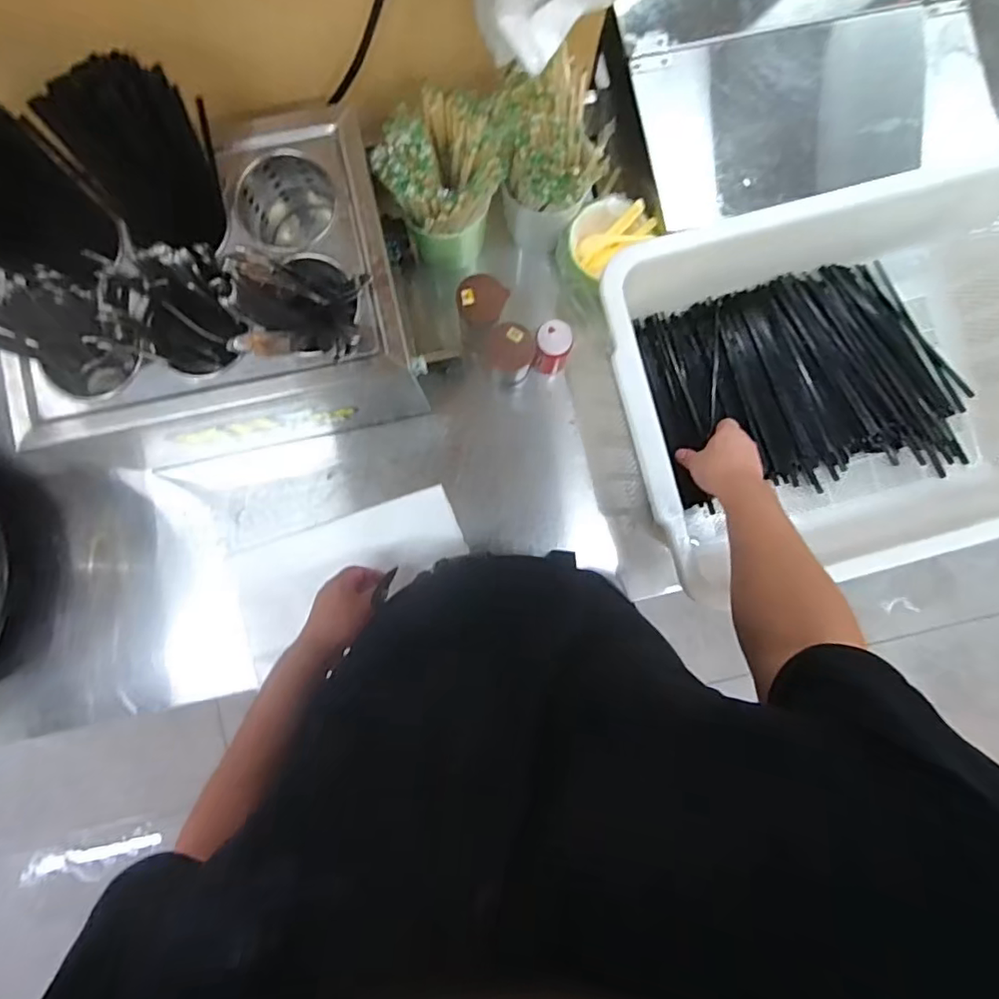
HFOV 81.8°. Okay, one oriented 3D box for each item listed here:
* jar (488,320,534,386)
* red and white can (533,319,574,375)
[{"bbox_3d":[0.014,-0.183,0.749,0.056,0.125,0.053,0,88,-1],"label":"jar"},{"bbox_3d":[0.069,-0.197,0.754,0.045,0.080,0.046,0,88,-1],"label":"red and white can"}]

